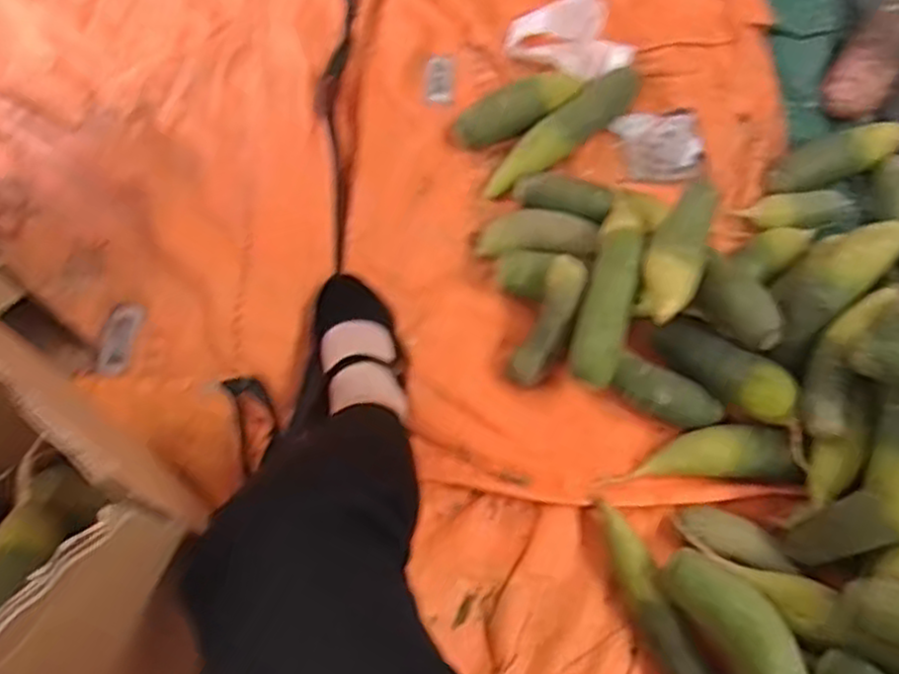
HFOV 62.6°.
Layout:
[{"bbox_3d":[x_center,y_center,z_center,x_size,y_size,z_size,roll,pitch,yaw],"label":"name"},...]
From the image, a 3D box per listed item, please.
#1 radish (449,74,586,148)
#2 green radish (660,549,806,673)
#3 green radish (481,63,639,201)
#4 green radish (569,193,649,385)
[{"bbox_3d":[0.091,-0.297,0.958,0.183,0.046,0.055,-24,69,-11],"label":"radish"},{"bbox_3d":[0.279,0.291,0.646,0.058,0.065,0.233,-26,70,-11],"label":"green radish"},{"bbox_3d":[0.138,-0.261,0.933,0.230,0.054,0.050,-35,72,-14],"label":"green radish"},{"bbox_3d":[0.179,-0.066,0.806,0.051,0.054,0.253,16,67,6],"label":"green radish"}]

